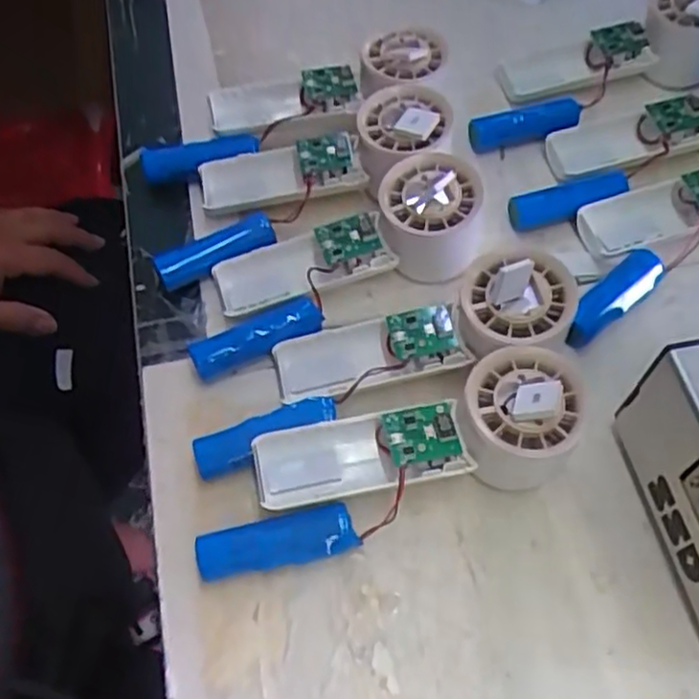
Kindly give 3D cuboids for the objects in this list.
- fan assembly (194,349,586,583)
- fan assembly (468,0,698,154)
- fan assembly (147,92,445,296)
[{"bbox_3d":[0.017,0.053,0.336,0.188,0.055,0.063,-13,59,-7],"label":"fan assembly"},{"bbox_3d":[0.171,-0.194,0.492,0.195,0.054,0.072,-28,61,0],"label":"fan assembly"},{"bbox_3d":[-0.033,-0.104,0.429,0.186,0.060,0.083,-16,60,-9],"label":"fan assembly"}]

